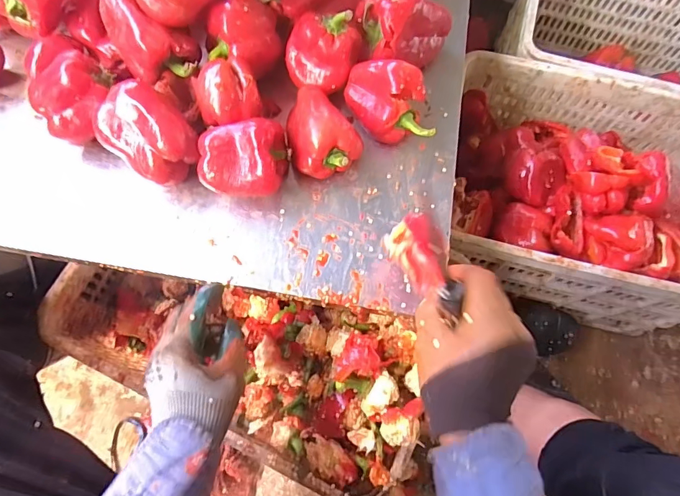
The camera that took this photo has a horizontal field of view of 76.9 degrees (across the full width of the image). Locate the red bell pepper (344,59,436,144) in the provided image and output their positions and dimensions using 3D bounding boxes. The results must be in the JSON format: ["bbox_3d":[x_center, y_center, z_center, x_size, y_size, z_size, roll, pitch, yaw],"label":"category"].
[{"bbox_3d":[0.061,-0.180,0.526,0.114,0.070,0.068,16,72,3],"label":"red bell pepper"}]

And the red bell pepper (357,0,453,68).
[{"bbox_3d":[0.088,-0.281,0.548,0.114,0.075,0.071,-21,73,-9],"label":"red bell pepper"}]

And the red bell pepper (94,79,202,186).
[{"bbox_3d":[-0.214,-0.127,0.484,0.102,0.074,0.082,37,74,10],"label":"red bell pepper"}]

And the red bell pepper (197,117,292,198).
[{"bbox_3d":[-0.110,-0.101,0.491,0.094,0.067,0.082,2,71,-1],"label":"red bell pepper"}]

